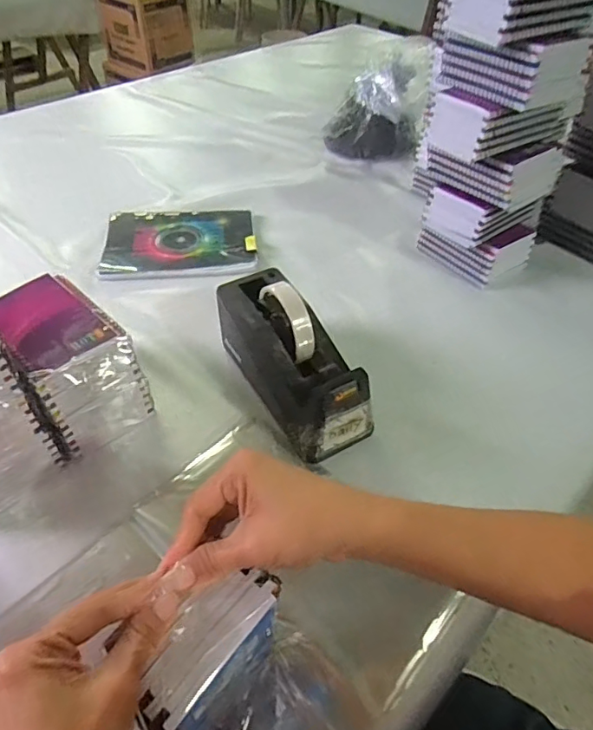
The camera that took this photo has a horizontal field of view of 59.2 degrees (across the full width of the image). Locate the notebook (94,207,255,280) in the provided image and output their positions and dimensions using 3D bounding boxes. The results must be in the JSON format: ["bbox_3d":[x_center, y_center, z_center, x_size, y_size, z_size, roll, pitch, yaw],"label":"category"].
[{"bbox_3d":[-0.173,-0.188,0.779,0.222,0.018,0.167,-1,47,-4],"label":"notebook"}]

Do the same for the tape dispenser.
[{"bbox_3d":[-0.006,-0.012,0.544,0.086,0.119,0.205,-21,51,-21],"label":"tape dispenser"}]

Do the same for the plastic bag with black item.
[{"bbox_3d":[0.137,-0.455,0.939,0.162,0.171,0.080,2,47,-1],"label":"plastic bag with black item"}]

